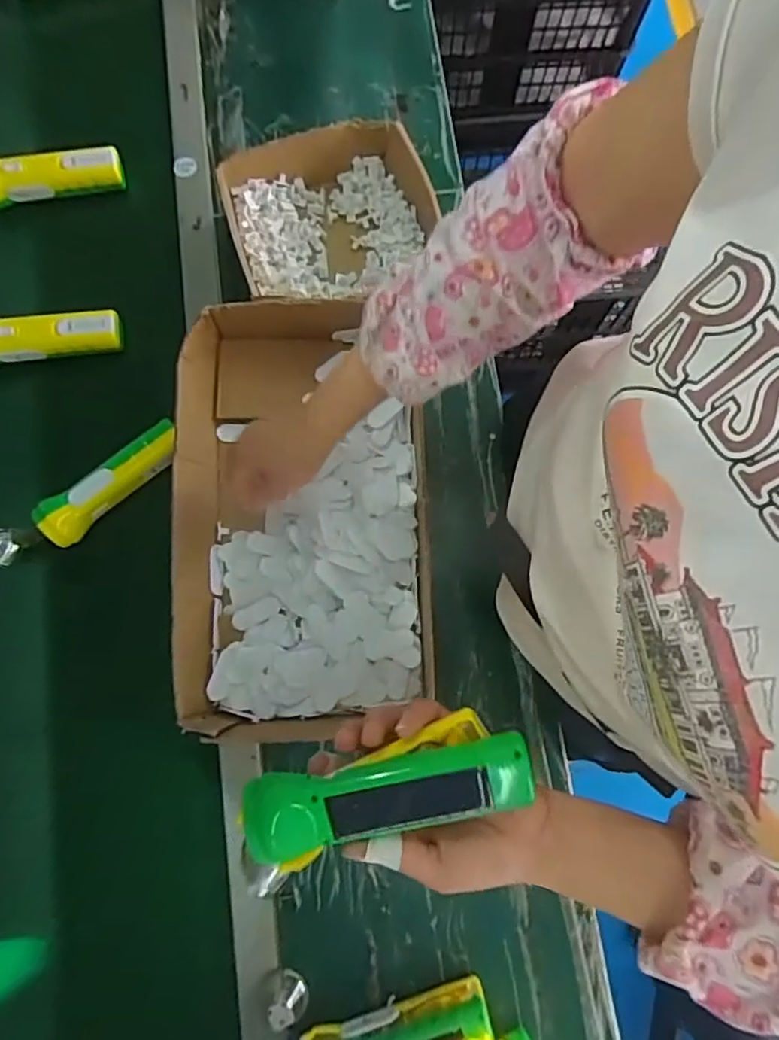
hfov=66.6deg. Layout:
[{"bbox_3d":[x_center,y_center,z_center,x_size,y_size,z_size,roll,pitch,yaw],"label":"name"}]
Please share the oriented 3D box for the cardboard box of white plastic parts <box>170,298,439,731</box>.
[{"bbox_3d":[-0.090,-0.014,0.591,0.238,0.078,0.416,-3,79,-1],"label":"cardboard box of white plastic parts"}]

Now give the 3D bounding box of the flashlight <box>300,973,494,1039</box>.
[{"bbox_3d":[0.006,0.443,0.513,0.163,0.049,0.043,-14,79,-3],"label":"flashlight"}]

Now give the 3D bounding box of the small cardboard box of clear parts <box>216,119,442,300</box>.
[{"bbox_3d":[-0.061,-0.333,0.660,0.227,0.058,0.184,-10,79,-2],"label":"small cardboard box of clear parts"}]

